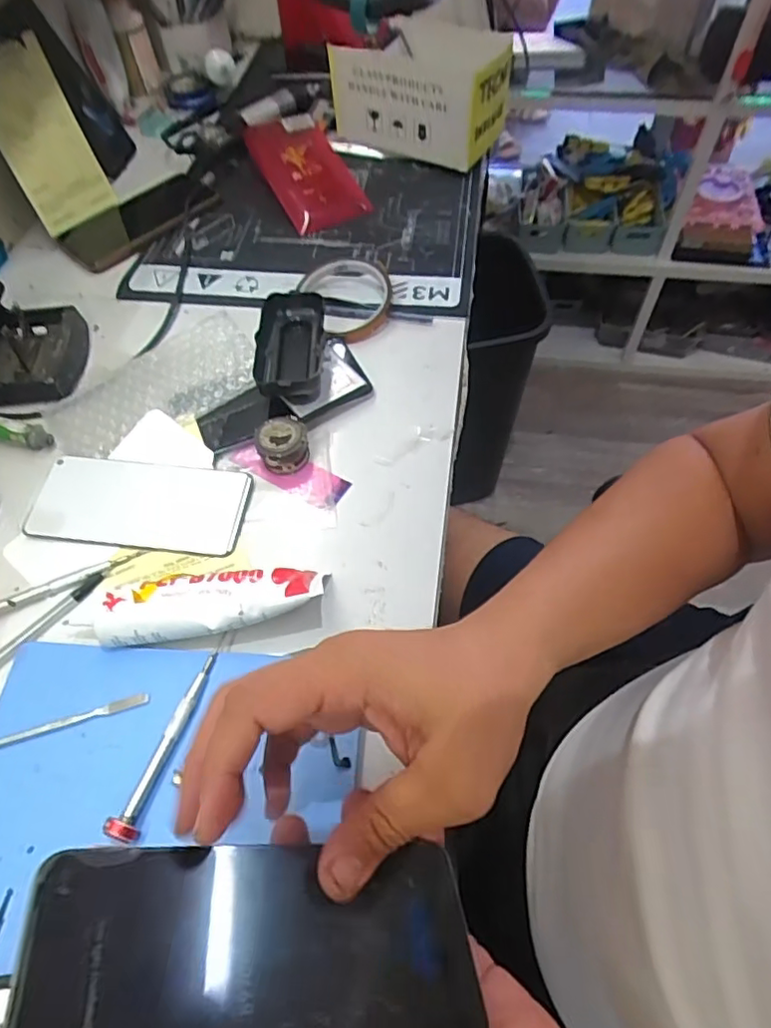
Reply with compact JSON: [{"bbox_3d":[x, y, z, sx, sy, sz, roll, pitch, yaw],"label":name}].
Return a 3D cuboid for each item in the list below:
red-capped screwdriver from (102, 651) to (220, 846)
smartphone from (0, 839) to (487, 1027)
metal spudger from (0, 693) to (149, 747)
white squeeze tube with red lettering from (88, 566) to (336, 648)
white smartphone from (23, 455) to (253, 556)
[{"bbox_3d":[-0.124,0.126,0.342,0.014,0.018,0.107,12,59,9],"label":"red-capped screwdriver"},{"bbox_3d":[-0.038,0.154,0.208,0.157,0.004,0.071,14,37,-25],"label":"smartphone"},{"bbox_3d":[-0.223,0.134,0.352,0.168,0.009,0.007,-15,58,-7],"label":"metal spudger"},{"bbox_3d":[-0.107,0.055,0.381,0.136,0.039,0.044,-8,57,-3],"label":"white squeeze tube with red lettering"},{"bbox_3d":[-0.181,-0.008,0.443,0.154,0.005,0.070,4,58,5],"label":"white smartphone"}]

